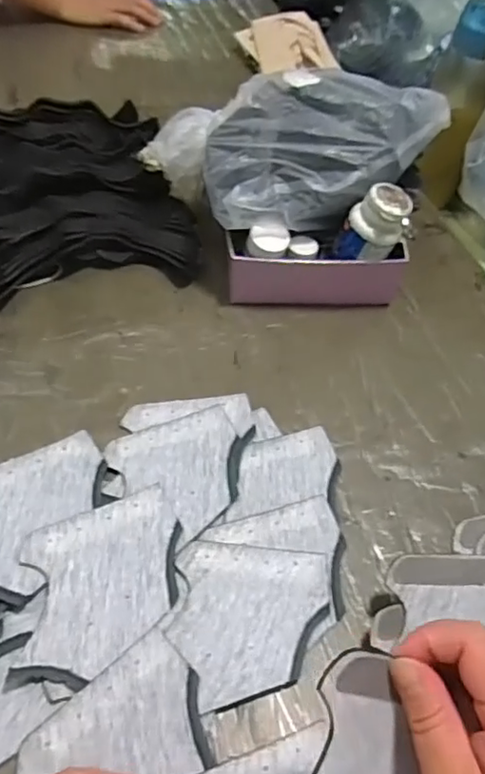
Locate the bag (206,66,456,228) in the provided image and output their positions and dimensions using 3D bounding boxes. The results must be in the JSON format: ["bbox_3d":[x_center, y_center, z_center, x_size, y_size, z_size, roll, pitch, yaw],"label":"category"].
[{"bbox_3d":[0.076,-0.219,0.558,0.218,0.089,0.117,-4,53,-12],"label":"bag"}]

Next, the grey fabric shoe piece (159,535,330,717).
[{"bbox_3d":[0.007,0.155,0.403,0.103,0.004,0.103,6,49,-4],"label":"grey fabric shoe piece"}]

